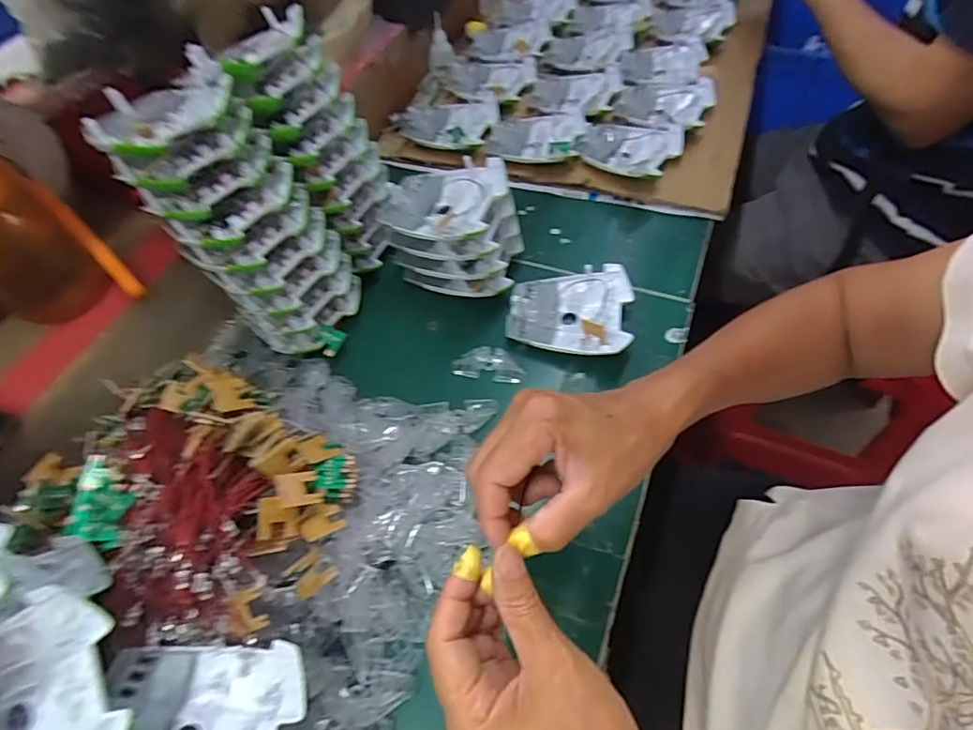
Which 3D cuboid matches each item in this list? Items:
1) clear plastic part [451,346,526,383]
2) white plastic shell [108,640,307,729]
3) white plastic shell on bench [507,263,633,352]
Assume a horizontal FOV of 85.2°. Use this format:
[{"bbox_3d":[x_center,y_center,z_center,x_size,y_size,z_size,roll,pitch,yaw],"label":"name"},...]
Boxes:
[{"bbox_3d":[0.002,-0.001,0.484,0.062,0.009,0.031,10,56,11],"label":"clear plastic part"},{"bbox_3d":[-0.154,0.200,0.279,0.101,0.023,0.093,-4,55,2],"label":"white plastic shell"},{"bbox_3d":[0.077,-0.052,0.490,0.110,0.024,0.092,6,56,8],"label":"white plastic shell on bench"}]

